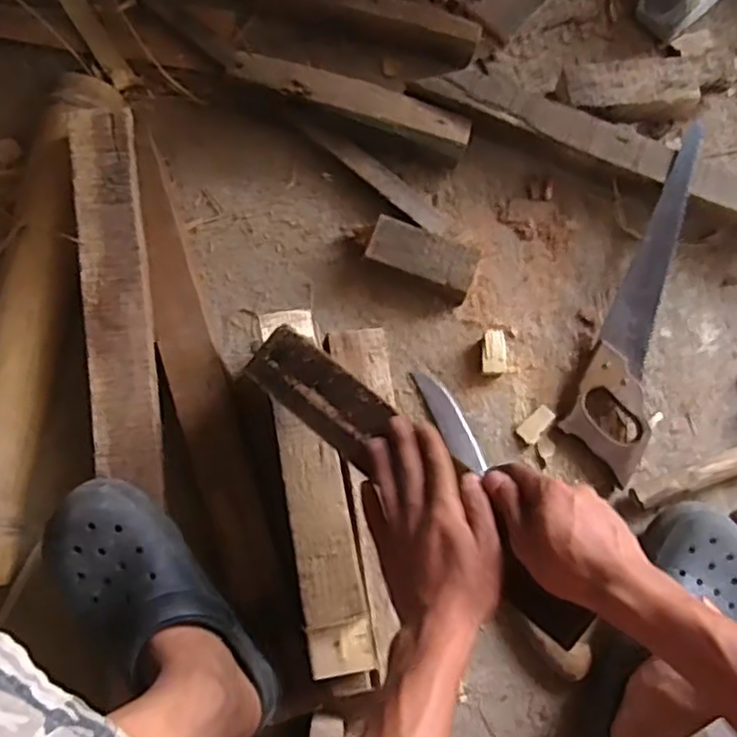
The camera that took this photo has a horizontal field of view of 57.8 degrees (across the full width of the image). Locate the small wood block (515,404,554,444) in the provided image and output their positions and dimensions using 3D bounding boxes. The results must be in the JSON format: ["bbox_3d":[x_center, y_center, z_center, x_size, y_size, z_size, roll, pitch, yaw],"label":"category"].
[{"bbox_3d":[0.195,0.065,0.771,0.047,0.011,0.025,-42,81,-10],"label":"small wood block"}]

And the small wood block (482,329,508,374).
[{"bbox_3d":[0.147,-0.019,0.783,0.029,0.029,0.048,-1,77,-2],"label":"small wood block"}]

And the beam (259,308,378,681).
[{"bbox_3d":[-0.054,0.110,0.660,0.059,0.037,0.361,-10,77,-4],"label":"beam"}]

